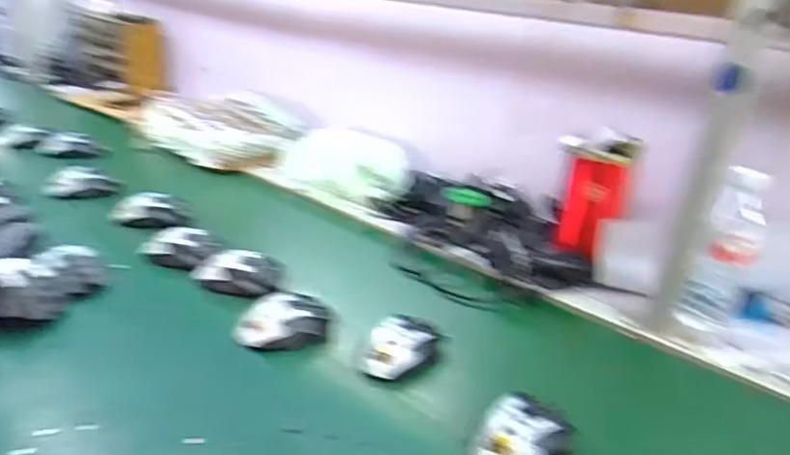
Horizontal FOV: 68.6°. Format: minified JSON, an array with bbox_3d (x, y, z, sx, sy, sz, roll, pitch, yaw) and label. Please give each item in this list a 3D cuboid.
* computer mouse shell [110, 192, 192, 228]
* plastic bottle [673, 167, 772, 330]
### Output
[{"bbox_3d":[-0.409,-0.028,0.976,0.099,0.049,0.066,8,23,4],"label":"computer mouse shell"},{"bbox_3d":[0.443,0.041,0.777,0.069,0.220,0.063,19,27,28],"label":"plastic bottle"}]

